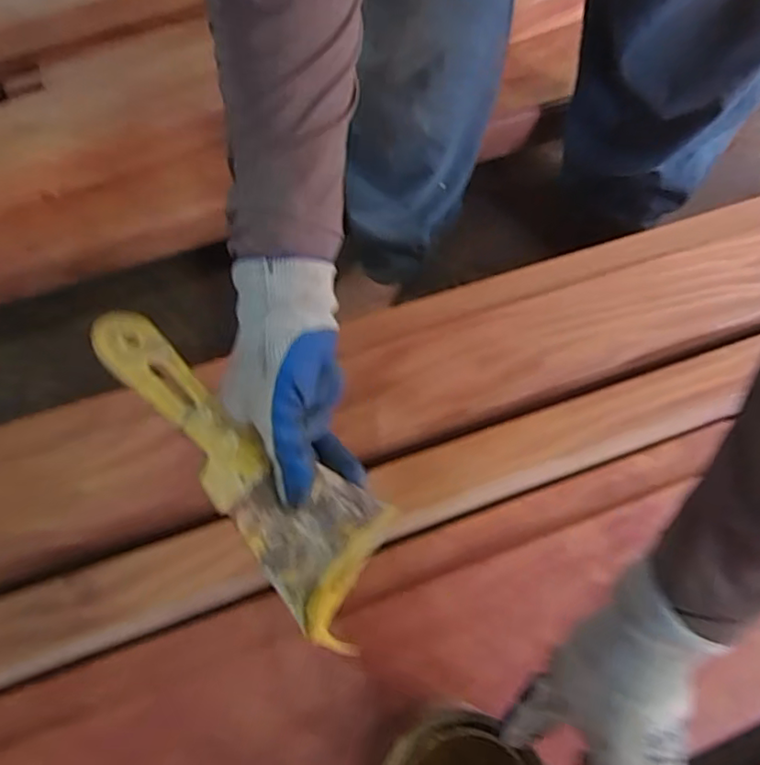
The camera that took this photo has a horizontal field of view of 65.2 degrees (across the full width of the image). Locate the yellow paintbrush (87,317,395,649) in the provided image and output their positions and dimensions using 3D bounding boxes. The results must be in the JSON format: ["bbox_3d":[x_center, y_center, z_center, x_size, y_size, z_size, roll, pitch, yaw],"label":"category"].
[{"bbox_3d":[-0.079,0.043,0.344,0.207,0.022,0.087,48,44,-1],"label":"yellow paintbrush"}]

